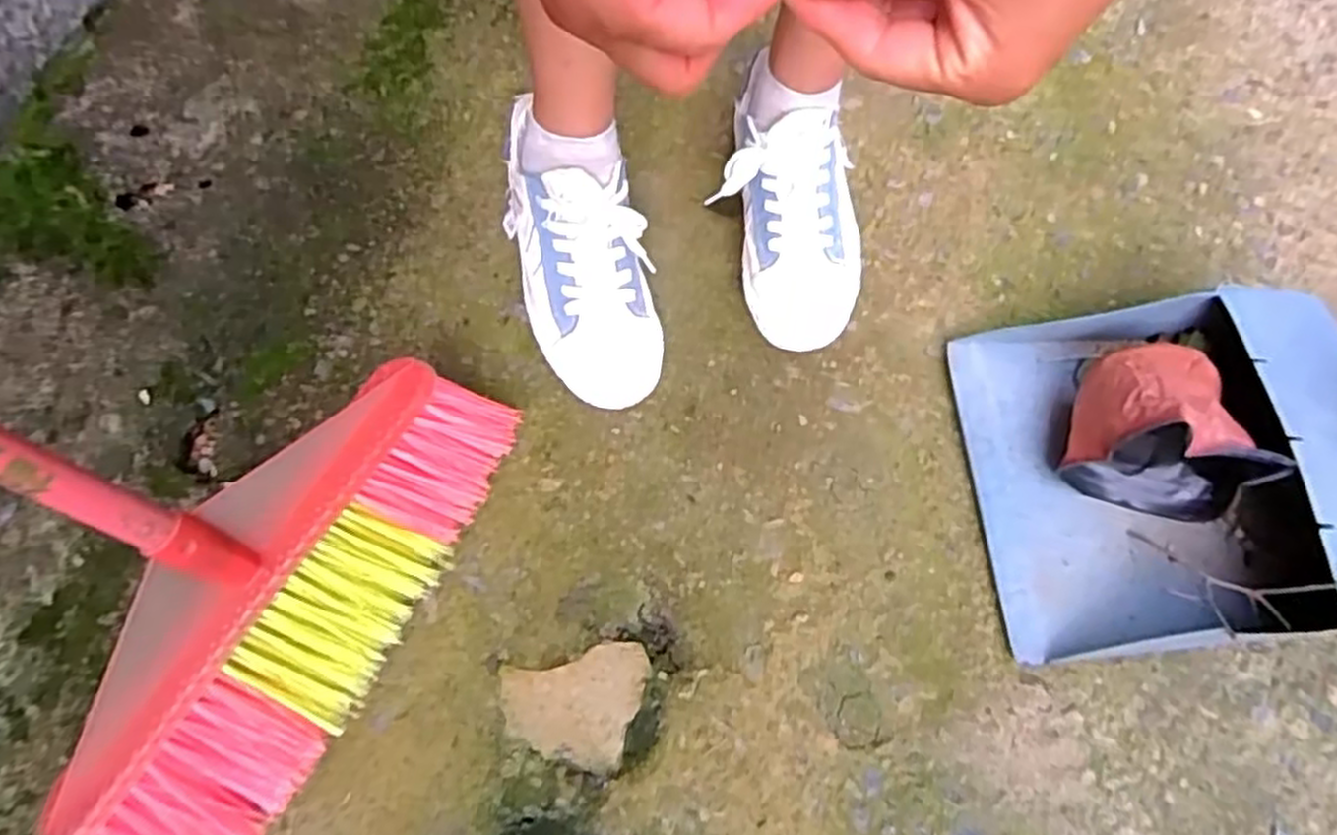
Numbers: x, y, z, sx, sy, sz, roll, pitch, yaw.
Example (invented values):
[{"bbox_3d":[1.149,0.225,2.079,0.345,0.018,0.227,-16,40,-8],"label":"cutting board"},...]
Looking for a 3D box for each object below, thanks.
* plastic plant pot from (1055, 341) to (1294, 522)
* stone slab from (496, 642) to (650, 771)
[{"bbox_3d":[0.333,0.007,0.514,0.116,0.094,0.099,17,69,8],"label":"plastic plant pot"},{"bbox_3d":[-0.066,0.184,0.507,0.091,0.004,0.079,13,69,7],"label":"stone slab"}]

